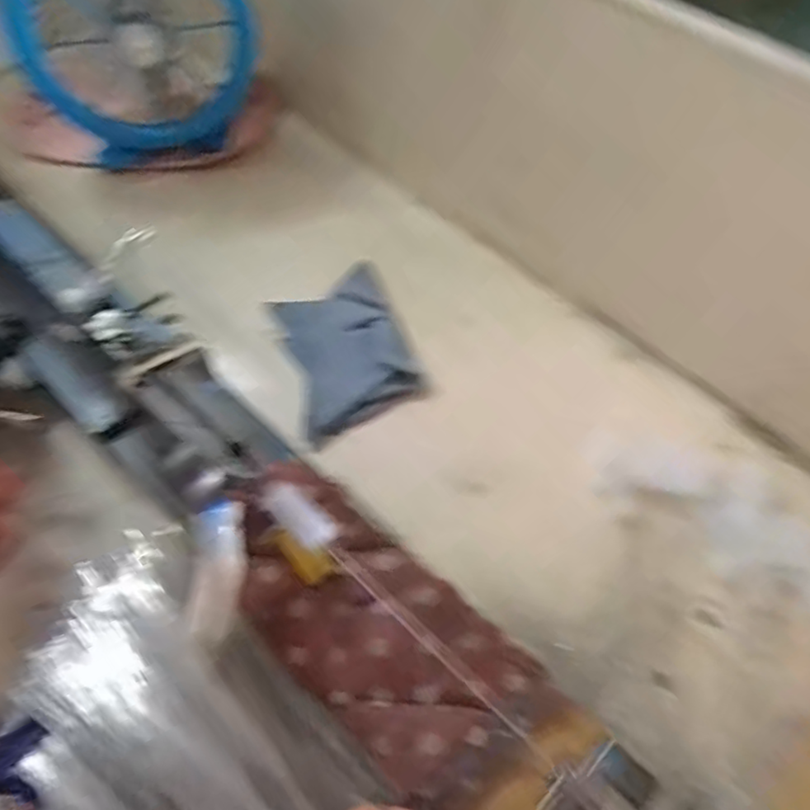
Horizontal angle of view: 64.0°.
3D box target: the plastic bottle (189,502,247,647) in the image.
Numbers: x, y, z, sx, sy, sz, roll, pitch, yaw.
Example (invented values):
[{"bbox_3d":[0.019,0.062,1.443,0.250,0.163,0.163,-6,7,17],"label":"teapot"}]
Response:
[{"bbox_3d":[-0.119,0.108,0.411,0.026,0.112,0.019,16,26,8],"label":"plastic bottle"}]

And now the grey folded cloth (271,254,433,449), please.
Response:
[{"bbox_3d":[-0.053,-0.052,0.594,0.112,0.034,0.144,-20,62,-13],"label":"grey folded cloth"}]

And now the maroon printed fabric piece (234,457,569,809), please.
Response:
[{"bbox_3d":[-0.027,0.140,0.426,0.241,0.032,0.108,40,66,20],"label":"maroon printed fabric piece"}]

